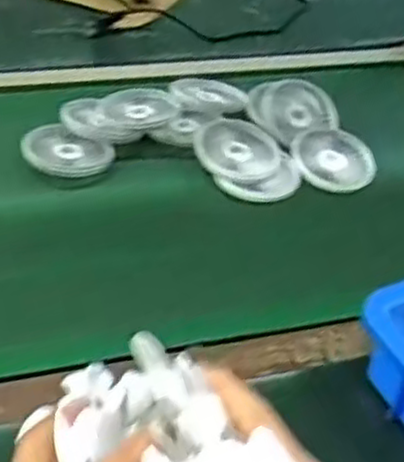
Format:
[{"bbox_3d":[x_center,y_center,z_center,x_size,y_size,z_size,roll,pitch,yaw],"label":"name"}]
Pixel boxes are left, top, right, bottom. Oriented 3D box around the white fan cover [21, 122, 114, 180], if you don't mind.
[{"bbox_3d":[-0.134,-0.082,0.760,0.089,0.023,0.070,-13,46,-23],"label":"white fan cover"}]

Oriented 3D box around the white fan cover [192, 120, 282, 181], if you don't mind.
[{"bbox_3d":[0.033,-0.087,0.782,0.075,0.017,0.089,-24,56,-25],"label":"white fan cover"}]

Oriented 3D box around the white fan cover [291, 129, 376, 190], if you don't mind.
[{"bbox_3d":[0.144,-0.084,0.810,0.089,0.019,0.089,11,48,6],"label":"white fan cover"}]

